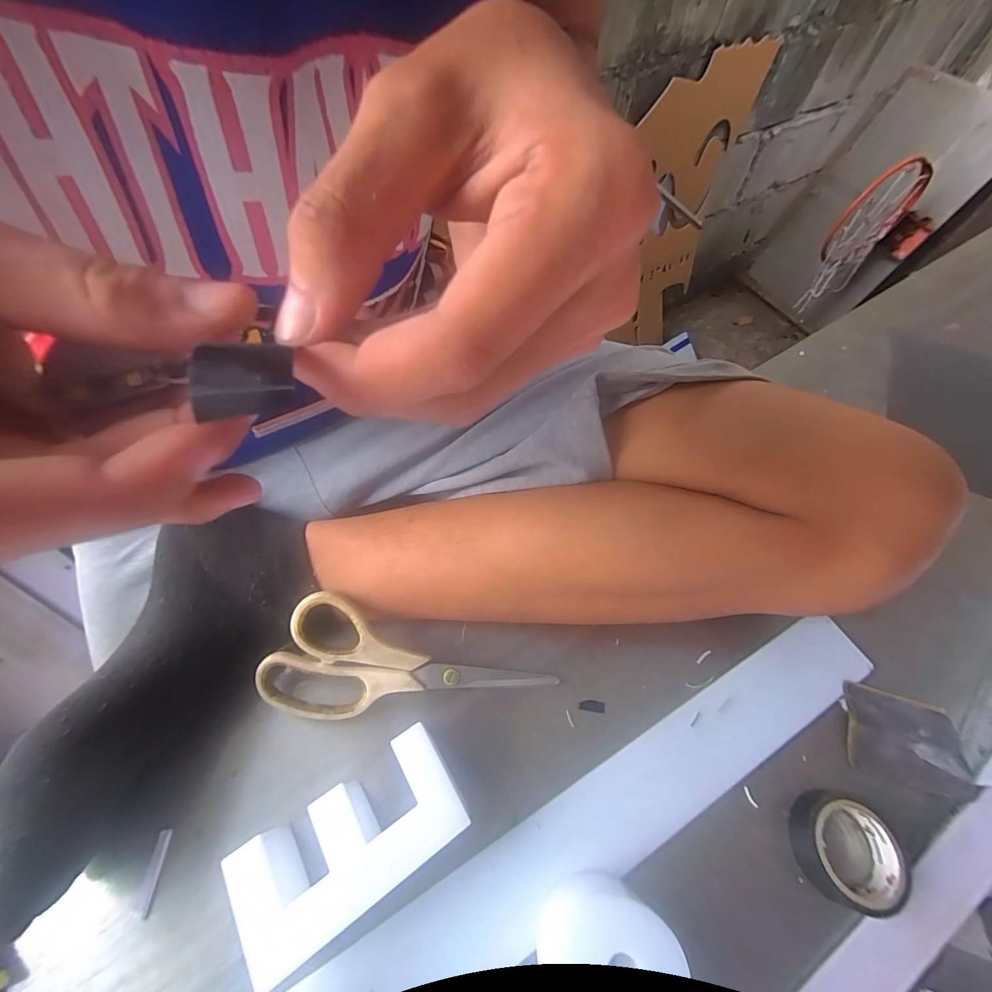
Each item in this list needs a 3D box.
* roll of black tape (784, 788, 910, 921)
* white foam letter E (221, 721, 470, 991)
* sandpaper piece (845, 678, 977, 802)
[{"bbox_3d":[0.201,0.204,0.243,0.050,0.021,0.050,1,58,-2],"label":"roll of black tape"},{"bbox_3d":[-0.072,0.182,0.228,0.113,0.040,0.056,-29,64,-19],"label":"white foam letter E"},{"bbox_3d":[0.267,0.156,0.275,0.068,0.012,0.052,15,59,7],"label":"sandpaper piece"}]

